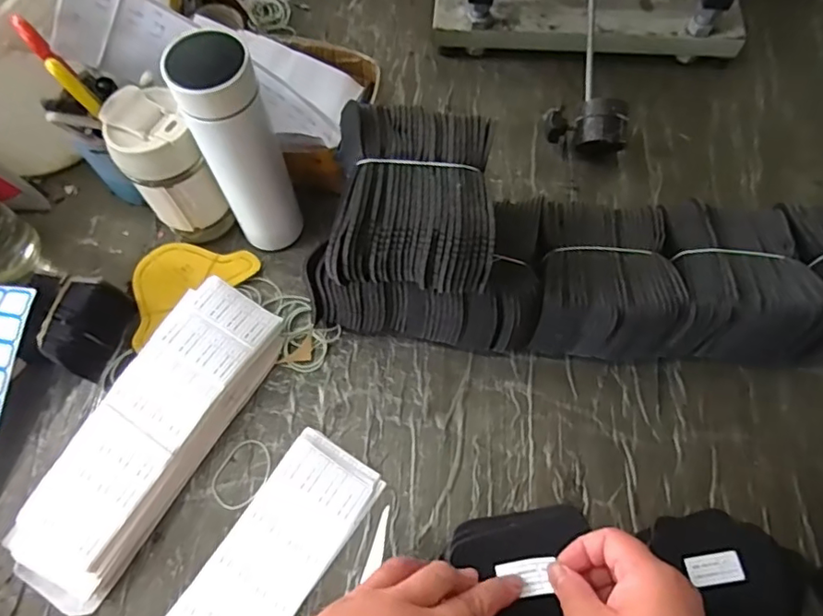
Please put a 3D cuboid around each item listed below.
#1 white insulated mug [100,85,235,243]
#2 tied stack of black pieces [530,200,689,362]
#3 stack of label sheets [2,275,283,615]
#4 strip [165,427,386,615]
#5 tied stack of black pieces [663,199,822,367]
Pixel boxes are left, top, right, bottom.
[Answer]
[{"bbox_3d":[-0.231,-0.130,0.544,0.070,0.148,0.077,0,66,0],"label":"white insulated mug"},{"bbox_3d":[0.181,-0.027,0.530,0.124,0.101,0.136,7,67,3],"label":"tied stack of black pieces"},{"bbox_3d":[-0.235,0.112,0.498,0.095,0.041,0.293,28,69,12],"label":"stack of label sheets"},{"bbox_3d":[-0.133,0.231,0.470,0.088,0.014,0.259,32,70,13],"label":"strip"},{"bbox_3d":[0.299,-0.024,0.527,0.129,0.105,0.130,4,66,2],"label":"tied stack of black pieces"}]

